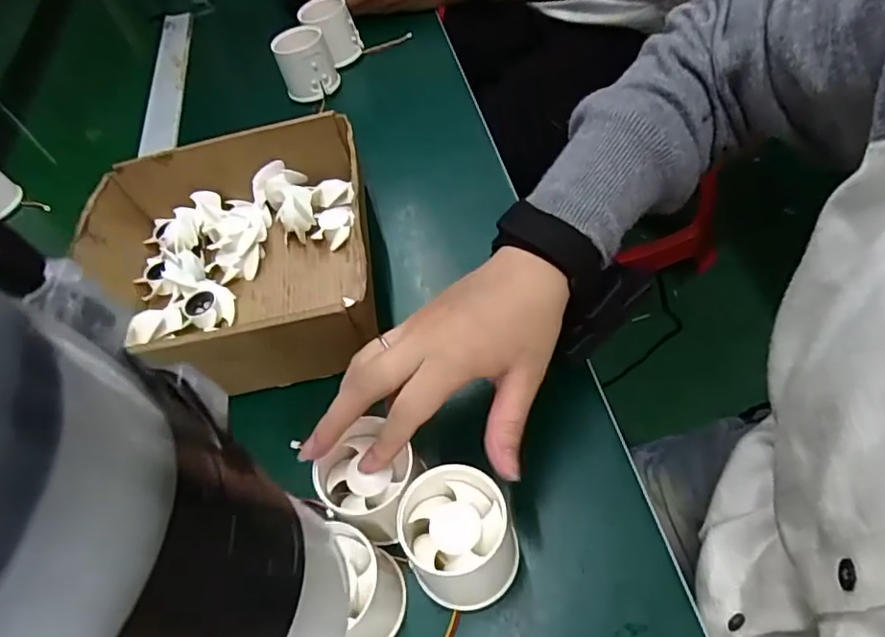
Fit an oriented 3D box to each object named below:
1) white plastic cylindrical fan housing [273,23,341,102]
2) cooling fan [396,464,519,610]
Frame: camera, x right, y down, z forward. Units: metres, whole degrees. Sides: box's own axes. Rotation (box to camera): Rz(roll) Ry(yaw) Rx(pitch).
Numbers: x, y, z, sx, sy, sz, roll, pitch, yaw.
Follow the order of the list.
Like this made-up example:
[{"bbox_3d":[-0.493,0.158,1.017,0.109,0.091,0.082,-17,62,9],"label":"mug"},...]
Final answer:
[{"bbox_3d":[-0.139,-0.259,0.587,0.054,0.051,0.054,-5,51,6],"label":"white plastic cylindrical fan housing"},{"bbox_3d":[0.008,0.111,0.289,0.051,0.056,0.054,-5,51,6],"label":"cooling fan"}]

